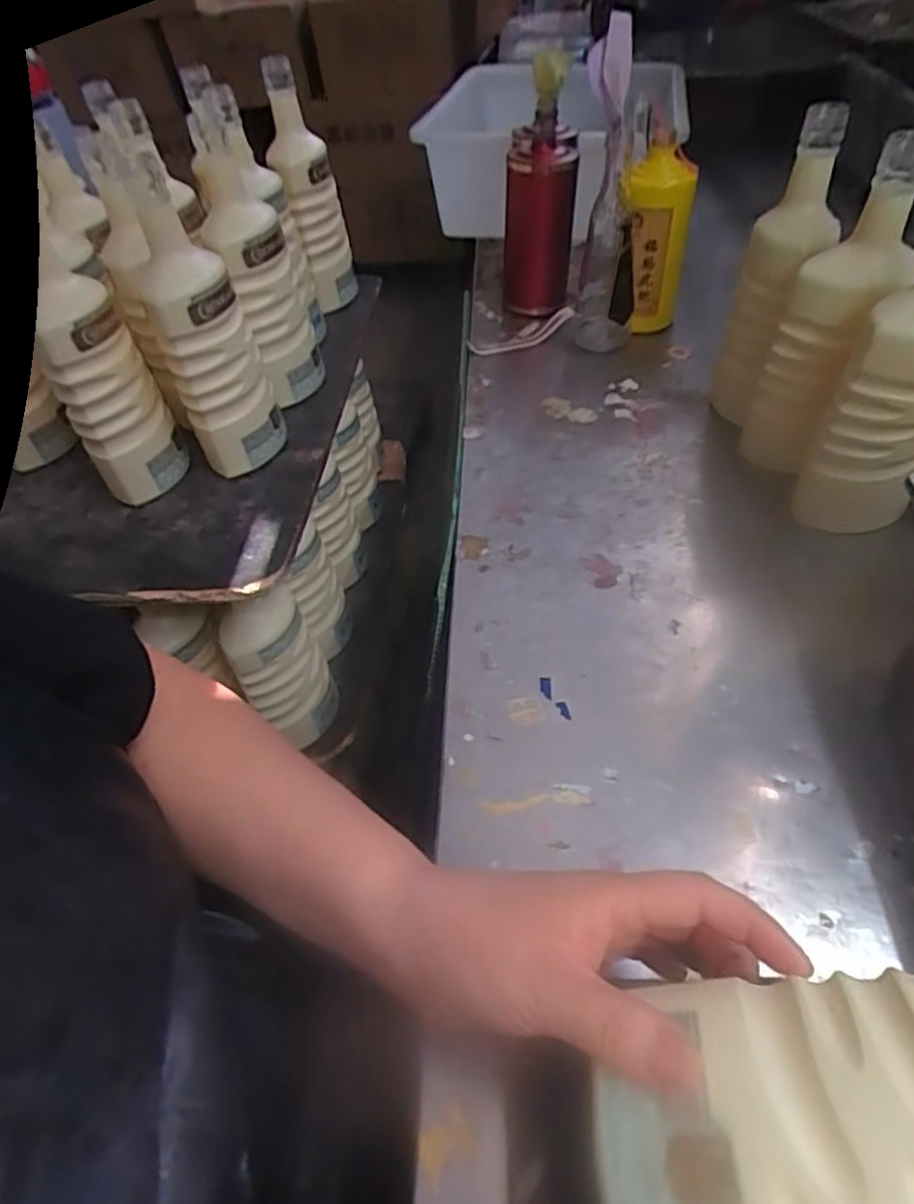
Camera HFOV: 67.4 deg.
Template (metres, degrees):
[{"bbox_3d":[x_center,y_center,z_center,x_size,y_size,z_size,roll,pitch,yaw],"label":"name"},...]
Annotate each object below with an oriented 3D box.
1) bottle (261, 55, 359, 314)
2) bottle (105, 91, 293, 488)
[{"bbox_3d":[-0.155,-0.429,0.735,0.063,0.232,0.087,-9,48,-3],"label":"bottle"},{"bbox_3d":[-0.222,-0.240,0.576,0.088,0.252,0.099,-25,51,-16],"label":"bottle"}]

